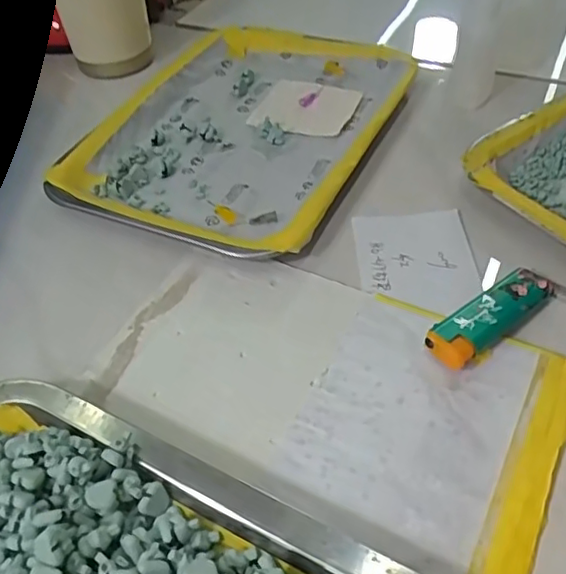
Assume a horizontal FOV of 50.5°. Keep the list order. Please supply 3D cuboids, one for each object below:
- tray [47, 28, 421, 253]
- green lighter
[{"bbox_3d":[-0.025,-0.119,0.426,0.187,0.019,0.251,19,51,20],"label":"tray"},{"bbox_3d":[0.103,0.014,0.297,0.077,0.014,0.024,-33,53,-24],"label":"green lighter"}]

